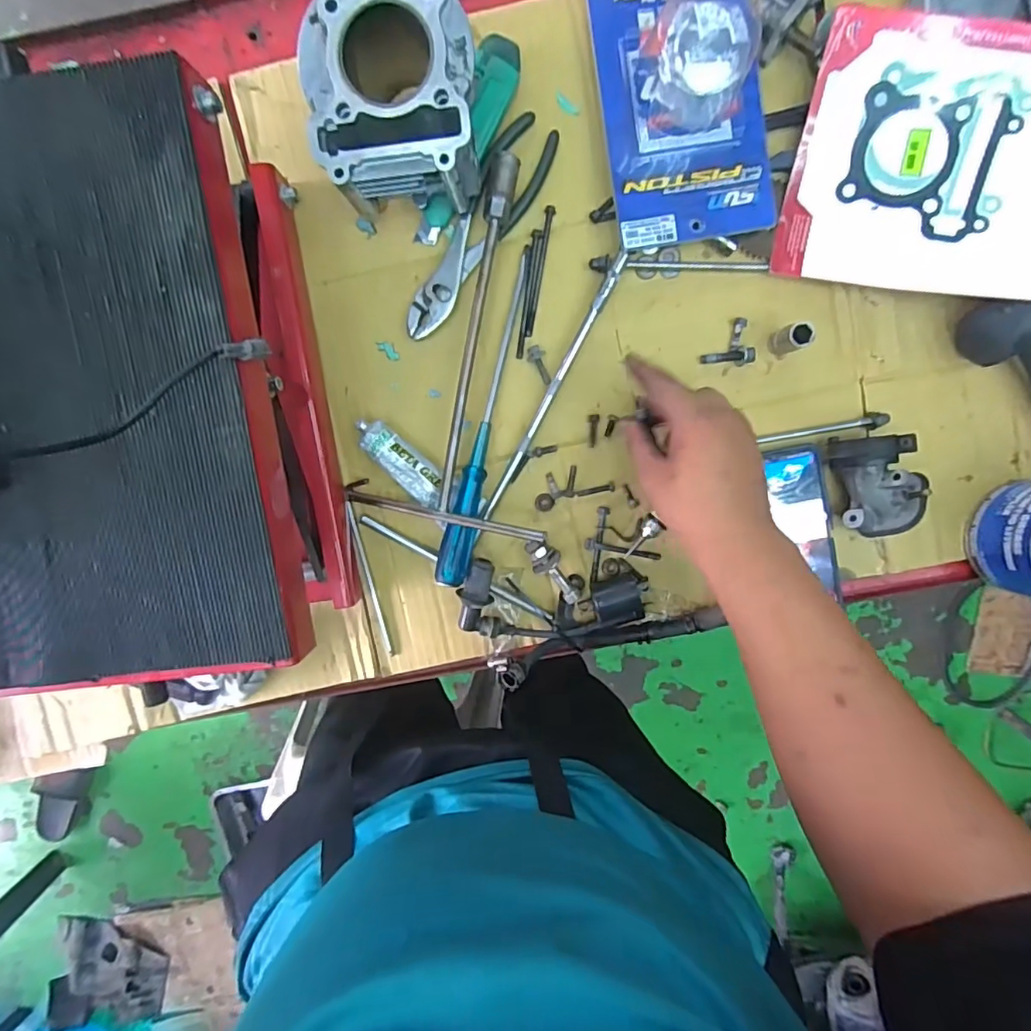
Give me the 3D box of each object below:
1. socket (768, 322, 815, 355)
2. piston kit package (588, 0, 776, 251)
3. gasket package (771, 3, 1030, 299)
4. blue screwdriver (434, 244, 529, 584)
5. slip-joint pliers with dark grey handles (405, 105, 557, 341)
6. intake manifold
[{"bbox_3d":[0.228,-0.146,0.450,0.019,0.042,0.021,-19,98,3],"label":"socket"},{"bbox_3d":[0.132,-0.323,0.405,0.126,0.052,0.204,-9,98,2],"label":"piston kit package"},{"bbox_3d":[0.363,-0.271,0.417,0.271,0.020,0.189,11,100,8],"label":"gasket package"},{"bbox_3d":[-0.029,-0.079,0.463,0.026,0.025,0.283,11,98,-1],"label":"blue screwdriver"},{"bbox_3d":[-0.029,-0.234,0.454,0.046,0.015,0.197,31,97,-4],"label":"slip-joint pliers with dark grey handles"},{"bbox_3d":[0.307,-0.026,0.463,0.067,0.048,0.091,-15,98,2],"label":"intake manifold"}]

